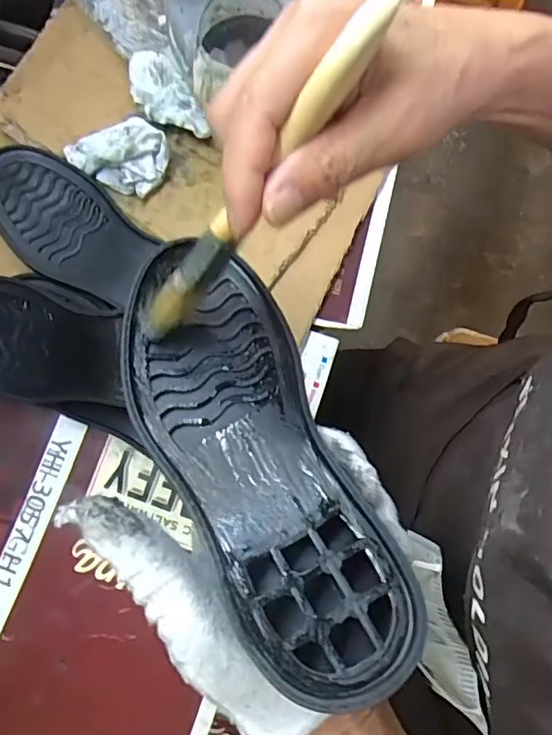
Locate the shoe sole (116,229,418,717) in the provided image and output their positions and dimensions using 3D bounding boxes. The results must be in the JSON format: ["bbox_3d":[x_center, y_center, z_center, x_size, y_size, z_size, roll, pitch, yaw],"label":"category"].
[{"bbox_3d":[-0.013,0.026,0.219,0.071,0.026,0.196,-24,57,-6],"label":"shoe sole"}]

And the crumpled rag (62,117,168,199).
[{"bbox_3d":[-0.114,-0.157,0.390,0.060,0.025,0.067,-38,78,-9],"label":"crumpled rag"}]

